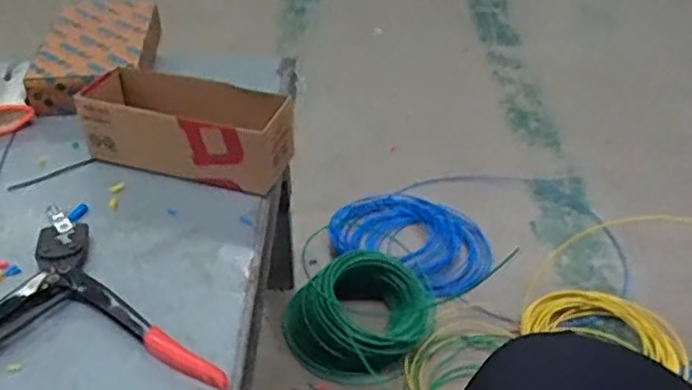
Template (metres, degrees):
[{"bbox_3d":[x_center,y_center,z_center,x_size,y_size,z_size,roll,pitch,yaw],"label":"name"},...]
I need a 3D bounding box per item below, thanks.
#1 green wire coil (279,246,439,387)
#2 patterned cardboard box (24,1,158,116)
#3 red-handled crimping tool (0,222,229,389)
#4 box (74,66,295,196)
[{"bbox_3d":[0.027,0.177,1.105,0.207,0.114,0.219,0,39,0],"label":"green wire coil"},{"bbox_3d":[-0.335,-0.191,0.929,0.145,0.057,0.248,-5,40,-6],"label":"patterned cardboard box"},{"bbox_3d":[-0.244,0.089,0.598,0.257,0.026,0.219,-6,40,-8],"label":"red-handled crimping tool"},{"bbox_3d":[-0.176,-0.077,0.766,0.238,0.085,0.094,14,41,16],"label":"box"}]

